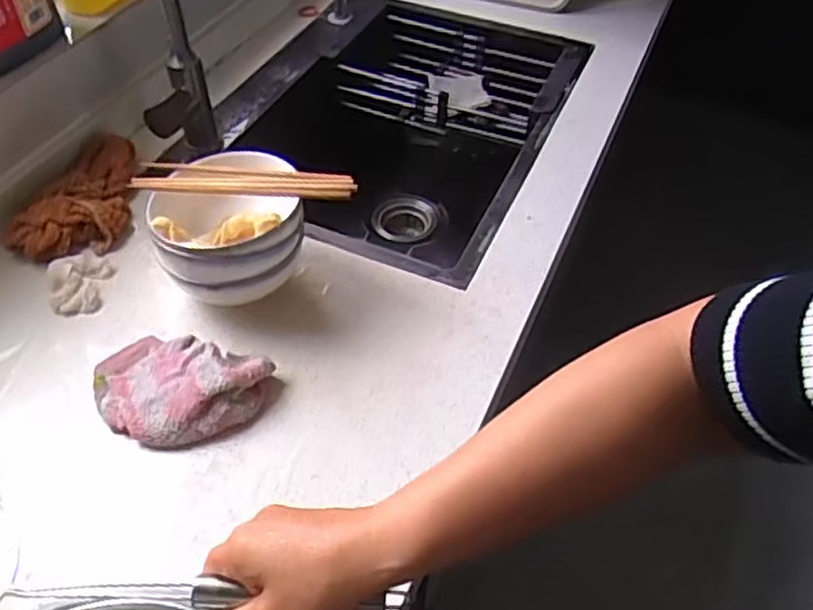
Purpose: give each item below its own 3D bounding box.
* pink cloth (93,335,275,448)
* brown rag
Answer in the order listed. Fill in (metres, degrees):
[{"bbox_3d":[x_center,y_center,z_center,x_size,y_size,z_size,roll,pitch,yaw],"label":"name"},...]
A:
[{"bbox_3d":[-0.218,0.077,0.665,0.158,0.040,0.105,13,50,10],"label":"pink cloth"},{"bbox_3d":[-0.372,-0.128,0.846,0.109,0.046,0.212,10,50,7],"label":"brown rag"}]

